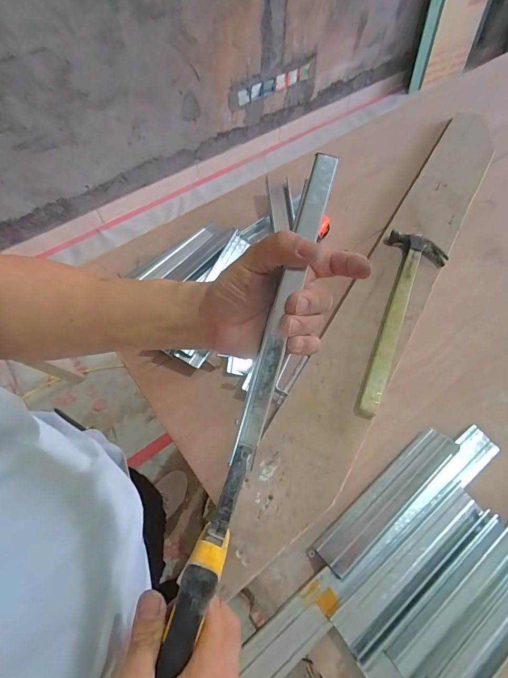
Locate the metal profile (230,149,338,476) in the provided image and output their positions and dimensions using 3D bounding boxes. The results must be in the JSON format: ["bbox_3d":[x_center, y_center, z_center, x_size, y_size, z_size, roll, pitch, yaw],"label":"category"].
[{"bbox_3d":[0.022,-0.024,0.263,0.019,0.012,0.231,15,88,9],"label":"metal profile"}]

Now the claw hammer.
[{"bbox_3d":[0.250,-0.039,0.602,0.098,0.026,0.376,20,62,11],"label":"claw hammer"}]

